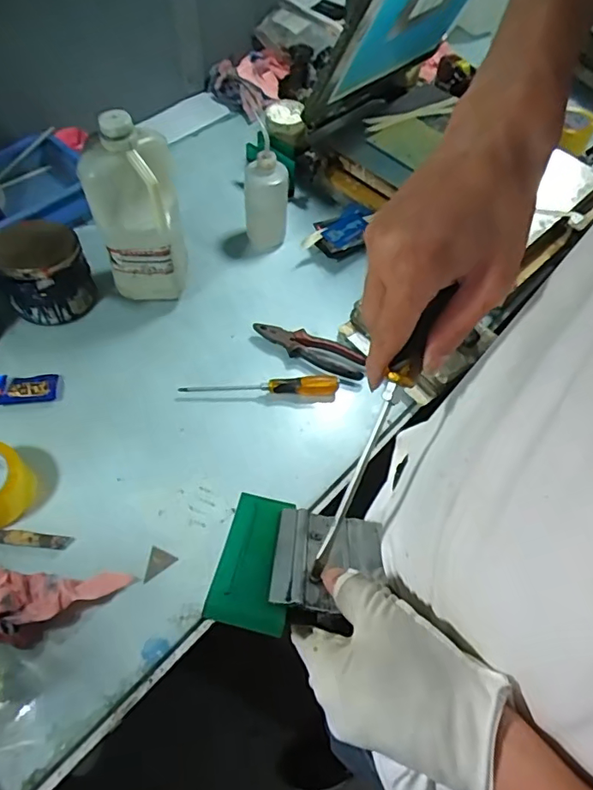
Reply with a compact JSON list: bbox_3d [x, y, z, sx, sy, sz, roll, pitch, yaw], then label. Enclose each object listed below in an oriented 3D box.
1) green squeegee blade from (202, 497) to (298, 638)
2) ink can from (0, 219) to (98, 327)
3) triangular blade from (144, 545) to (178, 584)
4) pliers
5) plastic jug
[{"bbox_3d":[-0.028,0.113,0.379,0.047,0.006,0.153,13,16,-1],"label":"green squeegee blade"},{"bbox_3d":[-0.409,-0.201,0.847,0.128,0.109,0.130,2,58,-3],"label":"ink can"},{"bbox_3d":[-0.181,0.222,0.673,0.036,0.004,0.042,23,60,10],"label":"triangular blade"},{"bbox_3d":[0.021,-0.076,0.846,0.191,0.022,0.055,25,60,11],"label":"pliers"},{"bbox_3d":[-0.240,-0.275,0.794,0.120,0.294,0.107,-11,60,-10],"label":"plastic jug"}]

